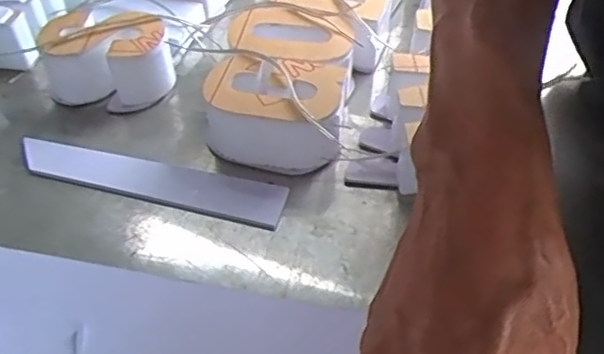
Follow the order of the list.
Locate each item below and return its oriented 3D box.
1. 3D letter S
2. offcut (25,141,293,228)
[{"bbox_3d":[-0.135,-0.082,0.449,0.089,0.049,0.059,9,48,10],"label":"3D letter S"},{"bbox_3d":[-0.094,0.000,0.401,0.169,0.010,0.034,11,48,12],"label":"offcut"}]

